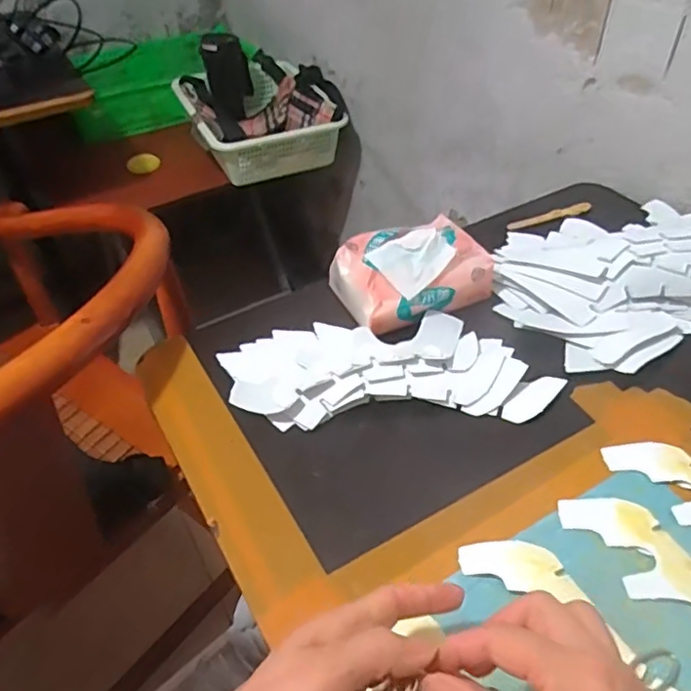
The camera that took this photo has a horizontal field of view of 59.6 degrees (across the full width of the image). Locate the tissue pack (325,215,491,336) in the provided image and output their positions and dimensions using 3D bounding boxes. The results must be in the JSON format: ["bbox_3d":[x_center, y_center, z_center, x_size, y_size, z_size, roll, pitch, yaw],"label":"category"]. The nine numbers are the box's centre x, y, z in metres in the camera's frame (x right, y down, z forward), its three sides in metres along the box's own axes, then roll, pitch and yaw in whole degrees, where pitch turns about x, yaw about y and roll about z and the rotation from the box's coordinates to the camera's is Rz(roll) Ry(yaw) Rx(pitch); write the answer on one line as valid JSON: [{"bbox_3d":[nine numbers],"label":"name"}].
[{"bbox_3d":[0.060,-0.075,0.585,0.139,0.060,0.102,-22,46,-20],"label":"tissue pack"}]

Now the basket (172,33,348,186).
[{"bbox_3d":[-0.194,-0.549,1.347,0.323,0.211,0.398,-17,46,-16],"label":"basket"}]

